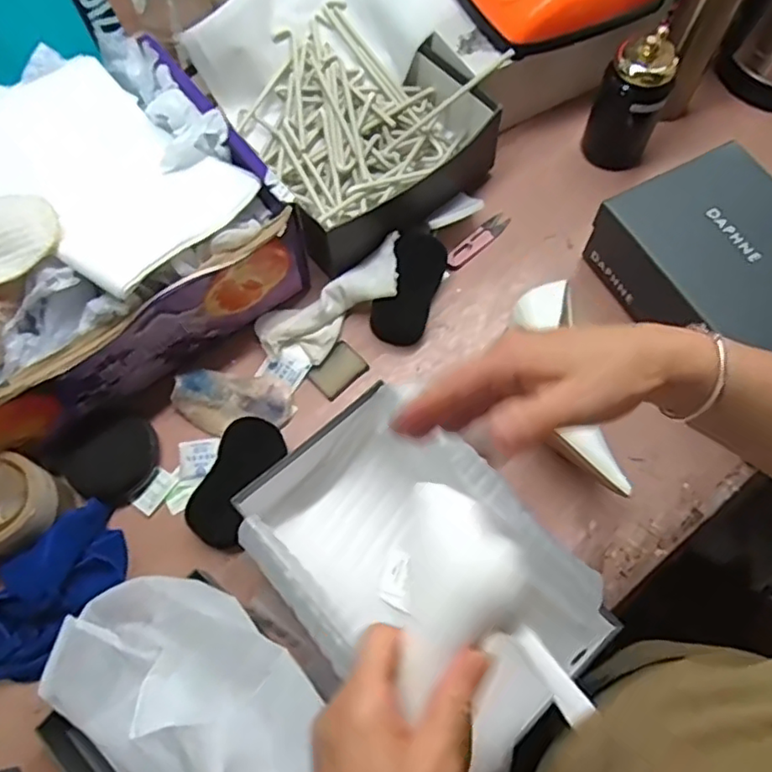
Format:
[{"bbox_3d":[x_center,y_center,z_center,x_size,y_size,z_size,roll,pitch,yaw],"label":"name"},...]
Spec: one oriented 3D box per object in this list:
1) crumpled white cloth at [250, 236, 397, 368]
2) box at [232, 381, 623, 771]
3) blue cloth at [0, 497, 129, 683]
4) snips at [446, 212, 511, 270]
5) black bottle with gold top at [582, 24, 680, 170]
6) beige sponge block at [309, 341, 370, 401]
[{"bbox_3d":[-0.054,-0.093,0.708,0.184,0.031,0.079,-36,71,0],"label":"crumpled white cloth"},{"bbox_3d":[0.027,0.163,0.559,0.200,0.104,0.306,-42,73,-16],"label":"box"},{"bbox_3d":[-0.312,0.195,0.586,0.093,0.052,0.177,33,71,13],"label":"blue cloth"},{"bbox_3d":[0.109,-0.173,0.769,0.023,0.015,0.105,40,73,16],"label":"snips"},{"bbox_3d":[0.293,-0.340,0.764,0.079,0.176,0.084,22,69,9],"label":"black bottle with gold top"},{"bbox_3d":[-0.052,-0.016,0.702,0.042,0.014,0.056,40,73,16],"label":"beige sponge block"}]

